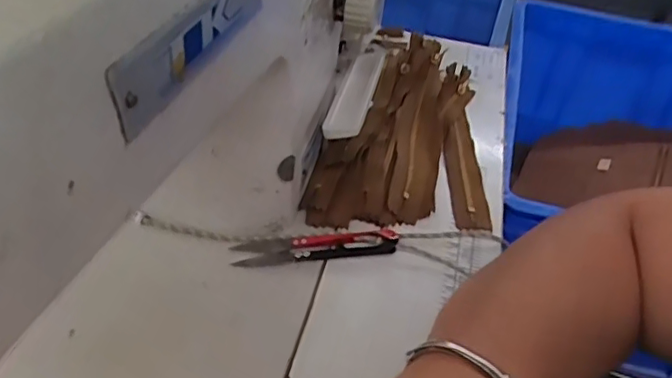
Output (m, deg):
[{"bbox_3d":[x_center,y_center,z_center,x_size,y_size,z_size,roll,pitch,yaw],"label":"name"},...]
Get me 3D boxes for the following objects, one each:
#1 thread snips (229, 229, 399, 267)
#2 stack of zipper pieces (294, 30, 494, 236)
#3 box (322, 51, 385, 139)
[{"bbox_3d":[-0.012,0.036,0.391,0.102,0.011,0.023,0,40,-8],"label":"thread snips"},{"bbox_3d":[0.072,-0.069,0.519,0.130,0.040,0.297,13,39,7],"label":"stack of zipper pieces"},{"bbox_3d":[0.016,-0.071,0.434,0.023,0.016,0.117,13,39,8],"label":"box"}]

